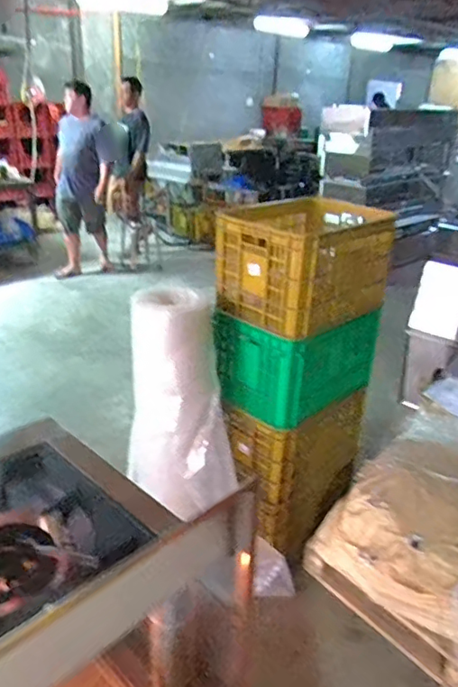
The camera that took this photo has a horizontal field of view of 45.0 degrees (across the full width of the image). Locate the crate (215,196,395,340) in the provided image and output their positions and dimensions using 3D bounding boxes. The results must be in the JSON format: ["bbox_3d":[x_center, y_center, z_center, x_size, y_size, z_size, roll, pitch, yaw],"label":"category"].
[{"bbox_3d":[0.259,-0.253,1.723,0.338,0.297,0.500,24,32,38],"label":"crate"}]

